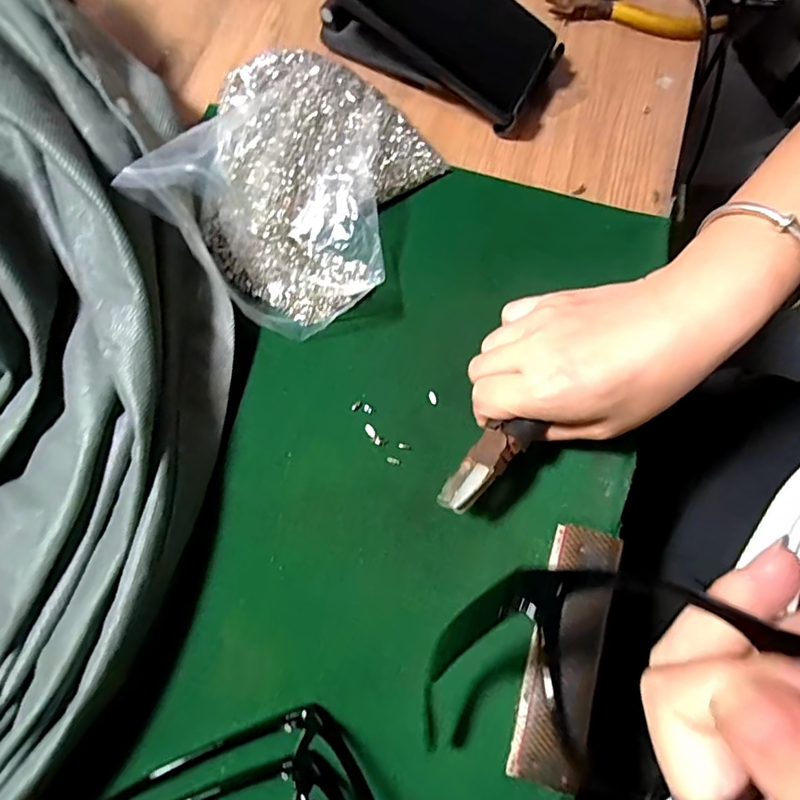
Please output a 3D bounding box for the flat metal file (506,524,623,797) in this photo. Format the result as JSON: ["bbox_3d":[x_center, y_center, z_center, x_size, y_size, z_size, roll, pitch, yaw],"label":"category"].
[{"bbox_3d":[0.083,0.122,0.265,0.035,0.005,0.118,16,74,5],"label":"flat metal file"}]

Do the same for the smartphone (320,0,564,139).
[{"bbox_3d":[0.021,-0.241,0.337,0.157,0.075,0.078,25,75,7],"label":"smartphone"}]

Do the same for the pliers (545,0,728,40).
[{"bbox_3d":[0.166,-0.285,0.383,0.117,0.014,0.073,-5,74,-2],"label":"pliers"}]

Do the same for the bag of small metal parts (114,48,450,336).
[{"bbox_3d":[-0.062,-0.128,0.323,0.136,0.037,0.153,31,76,9],"label":"bag of small metal parts"}]

